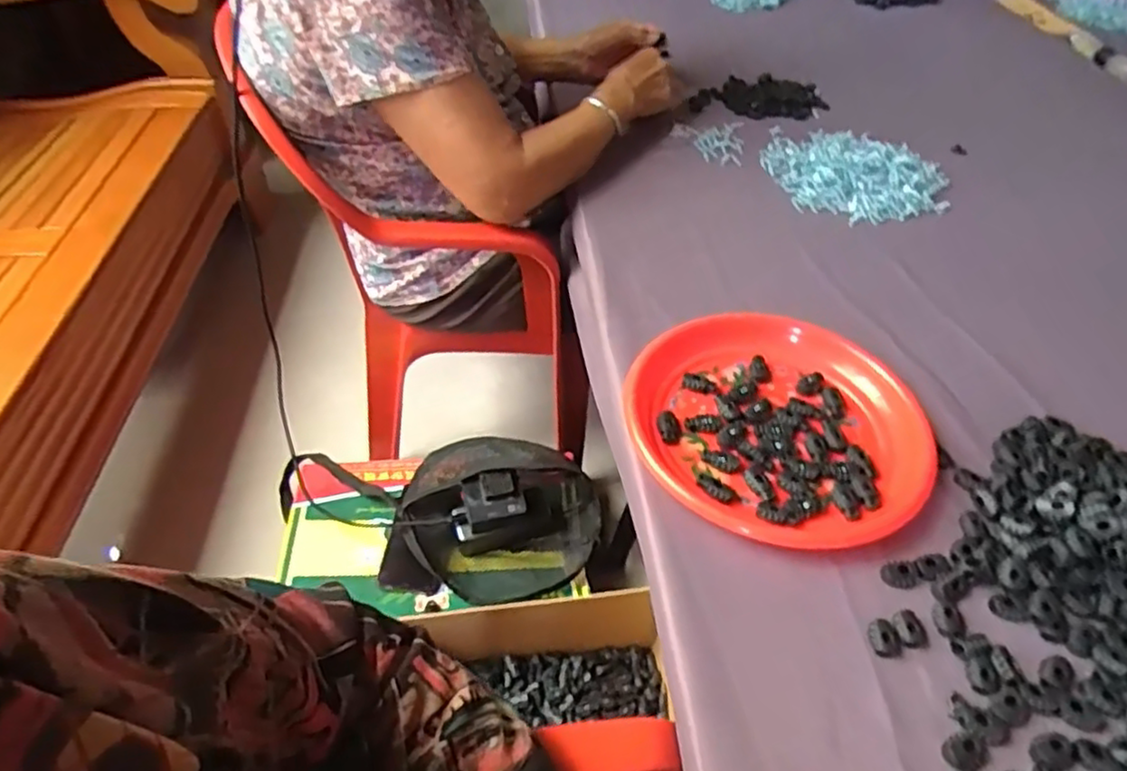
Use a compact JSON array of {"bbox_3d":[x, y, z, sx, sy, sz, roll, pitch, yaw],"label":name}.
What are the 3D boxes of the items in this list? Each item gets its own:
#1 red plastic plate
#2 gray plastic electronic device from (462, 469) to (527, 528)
[{"bbox_3d":[0.166,0.025,0.524,0.221,0.038,0.203,2,47,-2],"label":"red plastic plate"},{"bbox_3d":[-0.094,0.151,0.910,0.080,0.035,0.064,-14,69,1],"label":"gray plastic electronic device"}]

